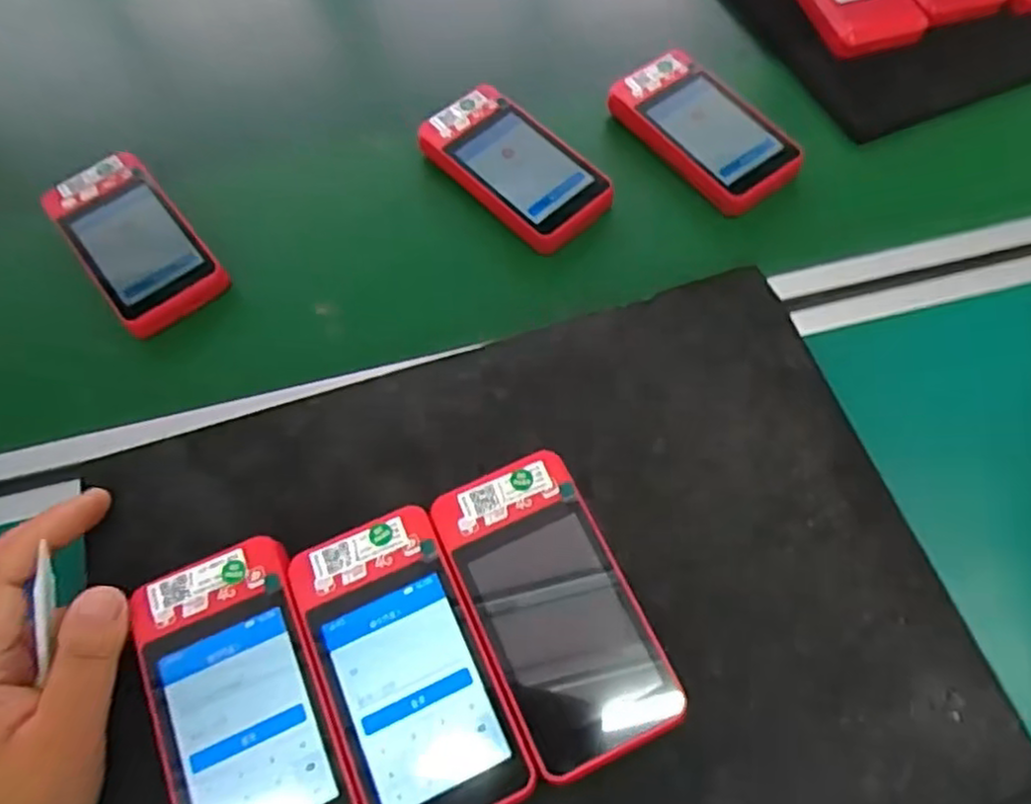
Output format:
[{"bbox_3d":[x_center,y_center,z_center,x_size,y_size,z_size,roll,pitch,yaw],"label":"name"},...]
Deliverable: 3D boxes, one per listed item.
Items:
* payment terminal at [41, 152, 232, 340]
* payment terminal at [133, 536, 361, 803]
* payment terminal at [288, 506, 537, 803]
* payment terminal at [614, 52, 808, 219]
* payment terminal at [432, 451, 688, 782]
[{"bbox_3d":[-0.232,-0.099,0.437,0.061,0.024,0.120,-38,69,-14],"label":"payment terminal"},{"bbox_3d":[-0.104,0.116,0.279,0.061,0.017,0.118,-22,66,-8],"label":"payment terminal"},{"bbox_3d":[-0.043,0.105,0.283,0.061,0.015,0.118,-24,67,-9],"label":"payment terminal"},{"bbox_3d":[0.119,-0.172,0.454,0.064,0.016,0.119,-35,69,-13],"label":"payment terminal"},{"bbox_3d":[0.015,0.082,0.293,0.060,0.016,0.117,-24,67,-9],"label":"payment terminal"}]

